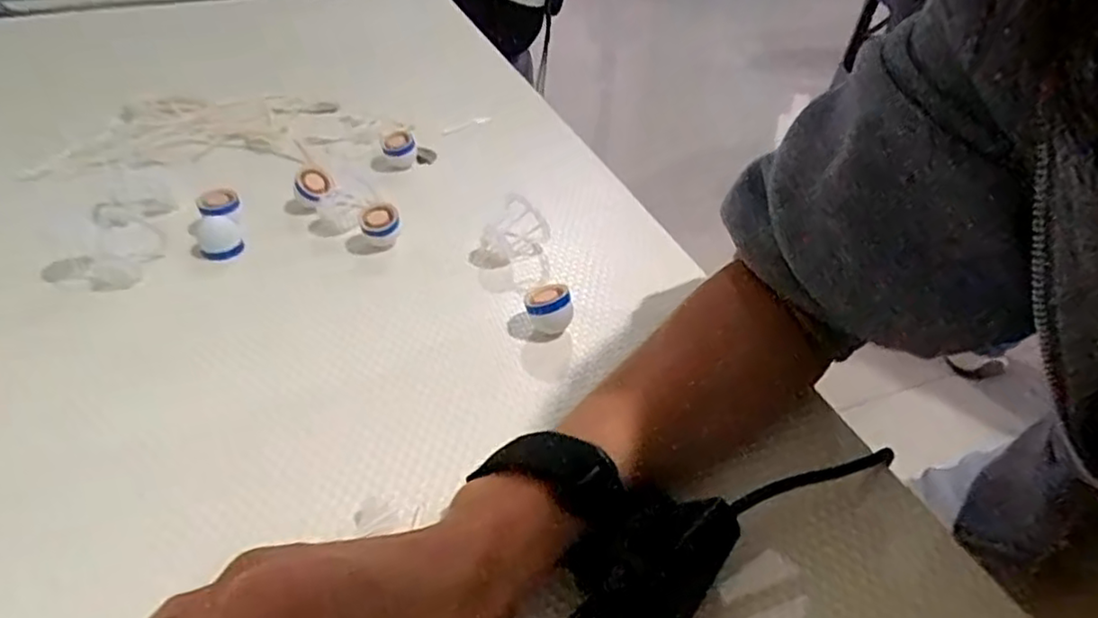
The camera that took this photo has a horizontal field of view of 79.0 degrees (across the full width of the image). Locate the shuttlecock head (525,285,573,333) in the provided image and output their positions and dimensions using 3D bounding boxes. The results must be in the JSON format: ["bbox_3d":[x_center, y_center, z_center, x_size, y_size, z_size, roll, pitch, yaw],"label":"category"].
[{"bbox_3d":[0.000,0.004,0.380,0.024,0.028,0.029,-8,40,-10],"label":"shuttlecock head"}]

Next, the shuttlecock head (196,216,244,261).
[{"bbox_3d":[-0.221,-0.047,0.446,0.025,0.023,0.021,-21,46,-23],"label":"shuttlecock head"}]

